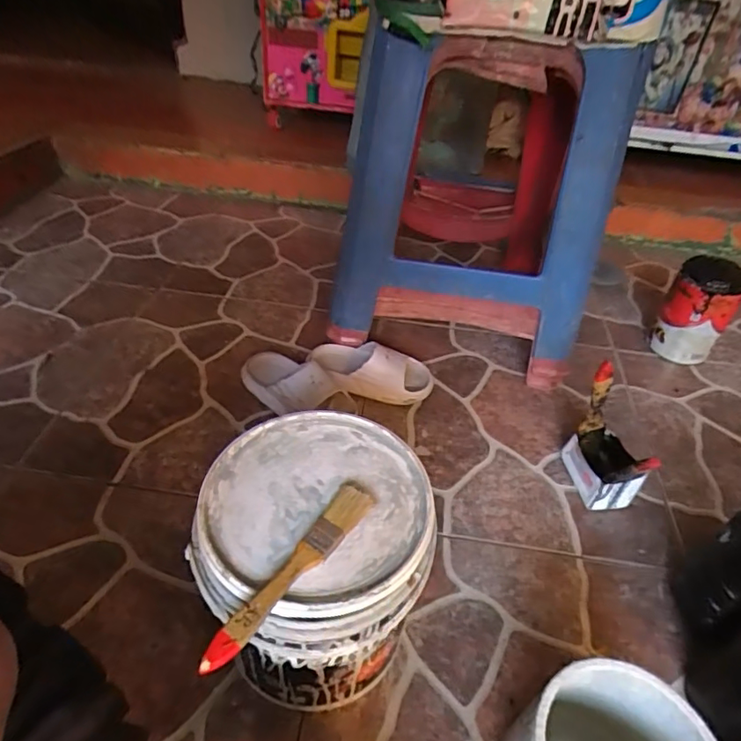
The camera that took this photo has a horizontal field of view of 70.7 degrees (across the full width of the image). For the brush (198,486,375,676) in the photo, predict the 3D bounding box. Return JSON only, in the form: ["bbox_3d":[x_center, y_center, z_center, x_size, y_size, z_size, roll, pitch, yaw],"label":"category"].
[{"bbox_3d":[-0.050,0.134,0.353,0.025,0.016,0.157,25,43,22],"label":"brush"}]

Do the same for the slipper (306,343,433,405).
[{"bbox_3d":[-0.001,-0.003,0.754,0.177,0.056,0.082,9,42,3],"label":"slipper"}]

